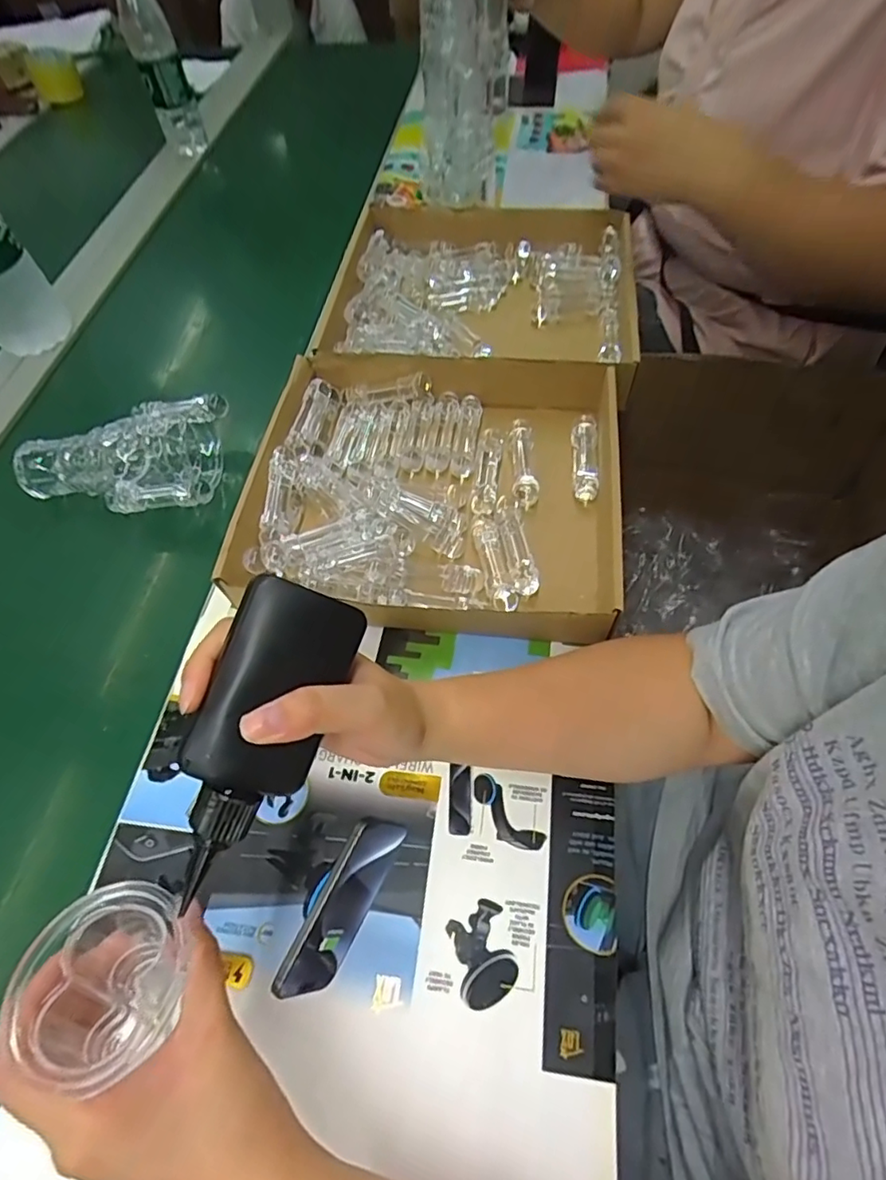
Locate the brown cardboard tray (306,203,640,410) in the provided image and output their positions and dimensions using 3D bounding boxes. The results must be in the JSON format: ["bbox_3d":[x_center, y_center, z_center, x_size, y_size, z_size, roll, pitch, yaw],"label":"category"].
[{"bbox_3d":[0.049,-0.328,0.664,0.323,0.079,0.293,7,60,8],"label":"brown cardboard tray"}]

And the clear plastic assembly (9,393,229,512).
[{"bbox_3d":[-0.304,-0.130,0.561,0.188,0.057,0.124,2,59,5],"label":"clear plastic assembly"}]

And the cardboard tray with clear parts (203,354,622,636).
[{"bbox_3d":[-0.005,-0.096,0.513,0.313,0.054,0.280,5,60,7],"label":"cardboard tray with clear parts"}]

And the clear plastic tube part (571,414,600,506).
[{"bbox_3d":[0.131,-0.126,0.533,0.021,0.021,0.094,2,59,5],"label":"clear plastic tube part"}]

